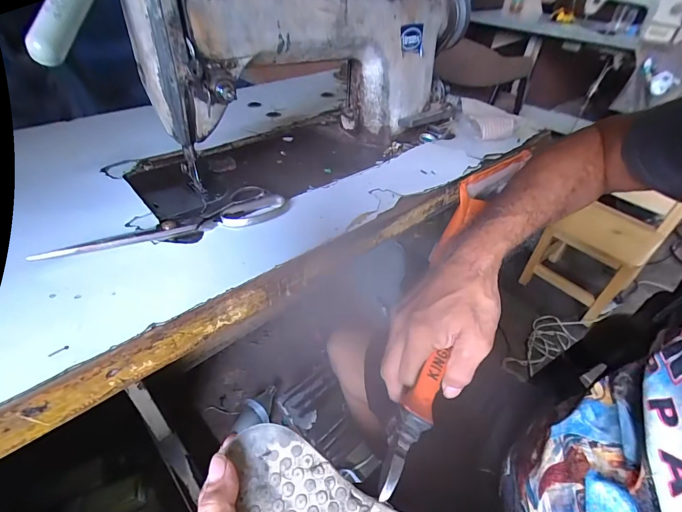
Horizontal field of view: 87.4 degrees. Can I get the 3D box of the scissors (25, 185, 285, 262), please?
[{"bbox_3d":[-0.179,-0.039,0.391,0.237,0.017,0.073,-17,45,-23],"label":"scissors"}]

